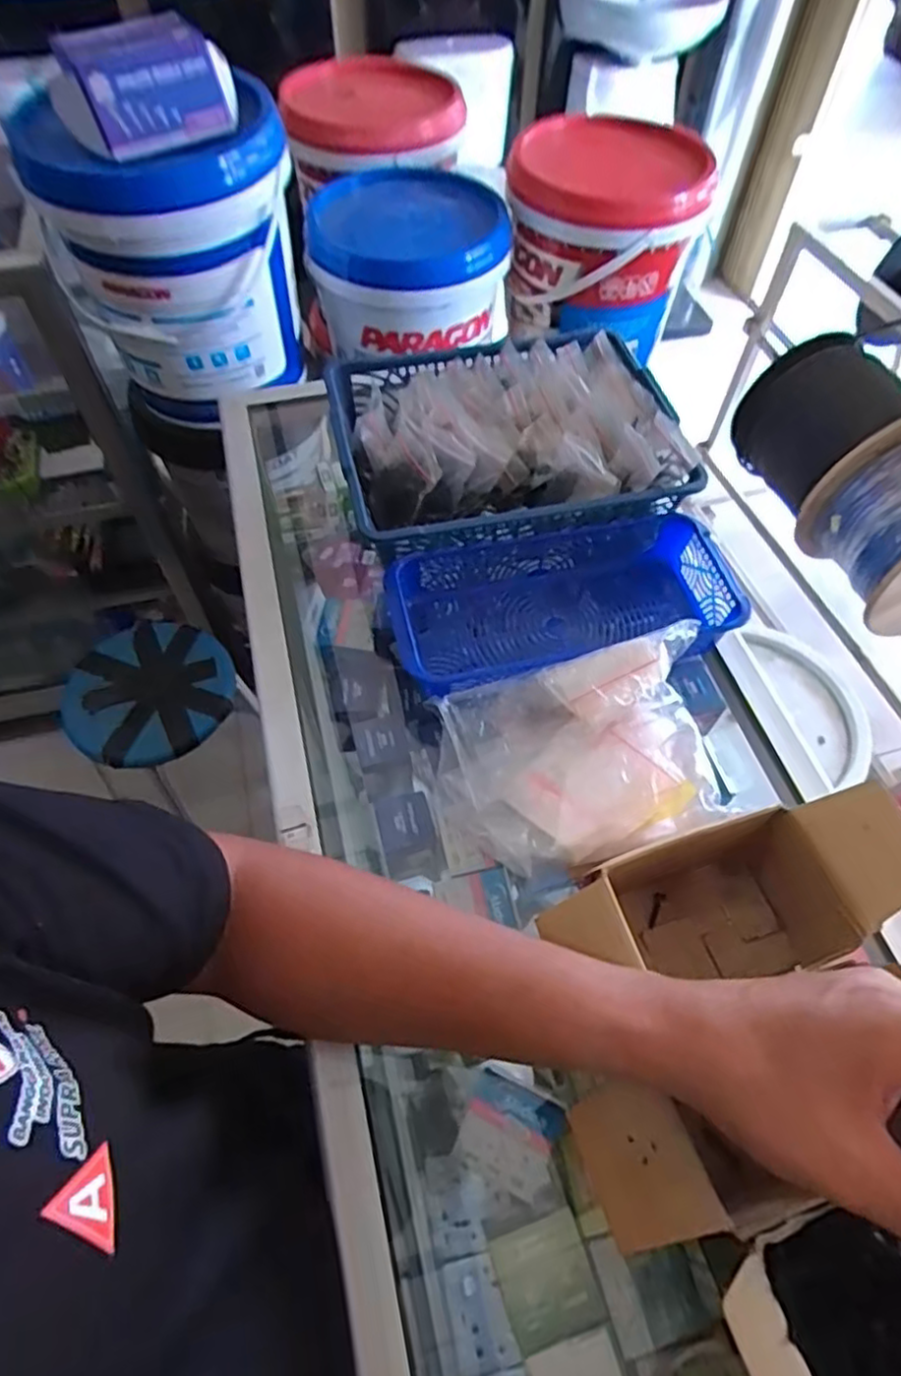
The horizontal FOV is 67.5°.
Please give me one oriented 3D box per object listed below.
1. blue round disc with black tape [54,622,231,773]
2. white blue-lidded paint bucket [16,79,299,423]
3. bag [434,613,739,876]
[{"bbox_3d":[-0.578,0.003,1.288,0.308,0.046,0.304,0,57,-1],"label":"blue round disc with black tape"},{"bbox_3d":[-0.357,-0.563,0.880,0.278,0.314,0.279,0,57,-1],"label":"white blue-lidded paint bucket"},{"bbox_3d":[0.088,0.047,0.464,0.190,0.062,0.138,-10,58,-7],"label":"bag"}]

